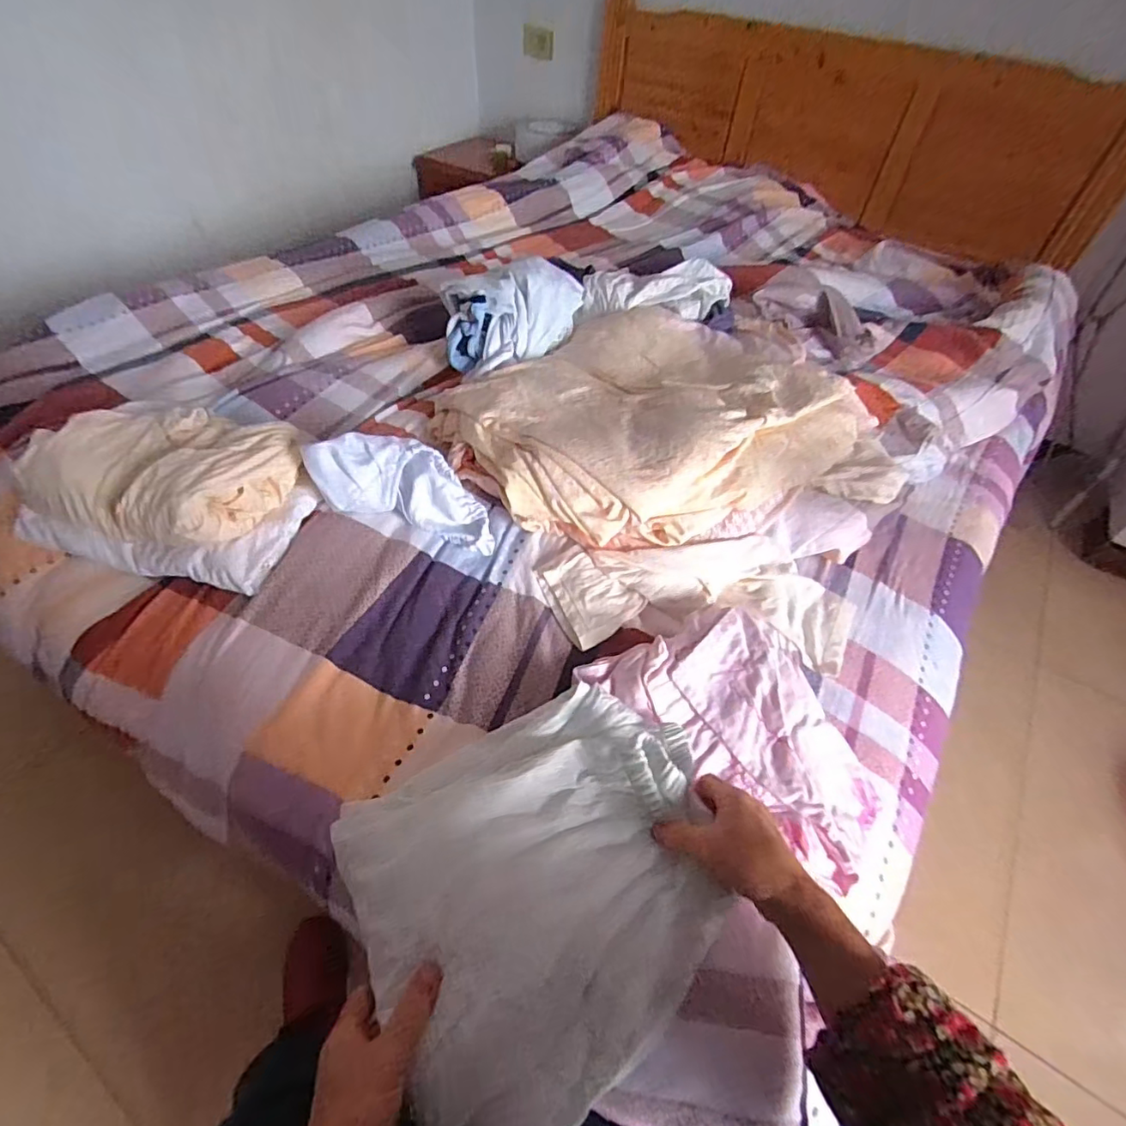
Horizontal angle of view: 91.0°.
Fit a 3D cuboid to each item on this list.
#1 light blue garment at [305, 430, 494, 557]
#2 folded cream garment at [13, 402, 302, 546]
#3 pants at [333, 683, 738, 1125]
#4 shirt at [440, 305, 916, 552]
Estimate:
[{"bbox_3d":[-0.189,-0.105,0.694,0.230,0.091,0.105,12,51,6],"label":"light blue garment"},{"bbox_3d":[-0.474,-0.120,0.670,0.256,0.078,0.206,12,51,6],"label":"folded cream garment"},{"bbox_3d":[-0.002,0.245,0.434,0.287,0.047,0.261,-23,56,-21],"label":"pants"},{"bbox_3d":[0.136,-0.234,0.814,0.608,0.113,0.466,-15,53,-16],"label":"shirt"}]

